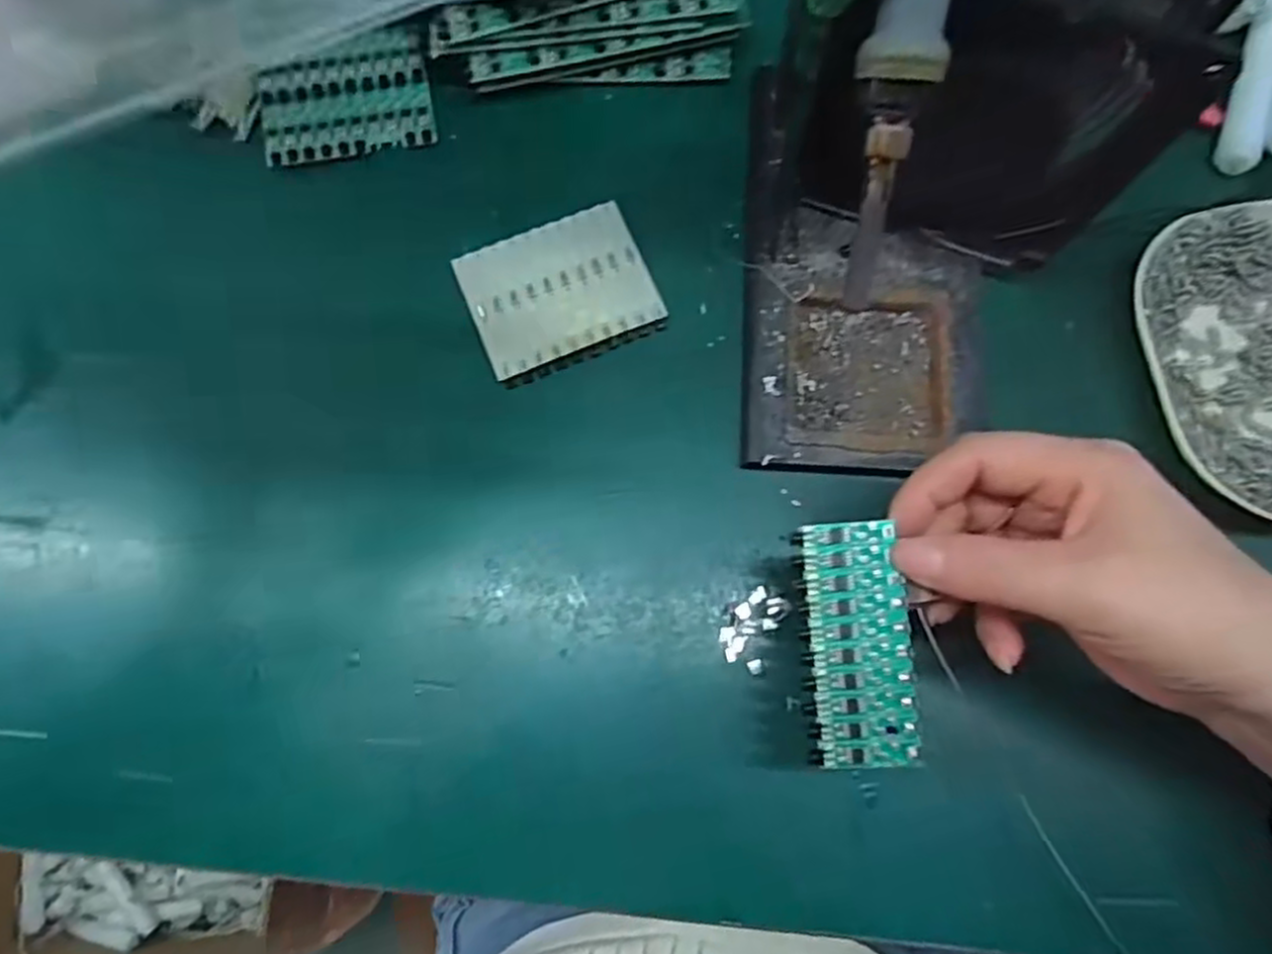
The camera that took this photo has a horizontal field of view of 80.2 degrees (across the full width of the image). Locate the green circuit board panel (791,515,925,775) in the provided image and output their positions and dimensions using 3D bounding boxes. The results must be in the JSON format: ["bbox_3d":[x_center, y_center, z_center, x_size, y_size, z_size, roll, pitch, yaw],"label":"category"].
[{"bbox_3d":[0.074,0.056,0.253,0.034,0.007,0.079,-4,83,0],"label":"green circuit board panel"}]

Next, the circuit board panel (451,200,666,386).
[{"bbox_3d":[-0.034,-0.084,0.343,0.080,0.007,0.067,-24,76,-5],"label":"circuit board panel"}]

